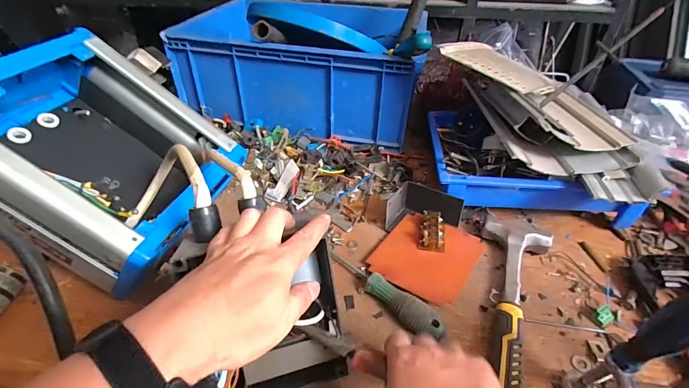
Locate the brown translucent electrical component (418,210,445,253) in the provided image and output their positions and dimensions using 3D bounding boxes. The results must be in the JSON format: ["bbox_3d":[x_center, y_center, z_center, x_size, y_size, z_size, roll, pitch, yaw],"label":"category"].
[{"bbox_3d":[0.129,0.053,0.525,0.036,0.024,0.062,10,40,9],"label":"brown translucent electrical component"}]

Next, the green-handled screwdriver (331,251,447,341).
[{"bbox_3d":[0.049,0.119,0.451,0.027,0.029,0.177,-28,48,-32],"label":"green-handled screwdriver"}]

